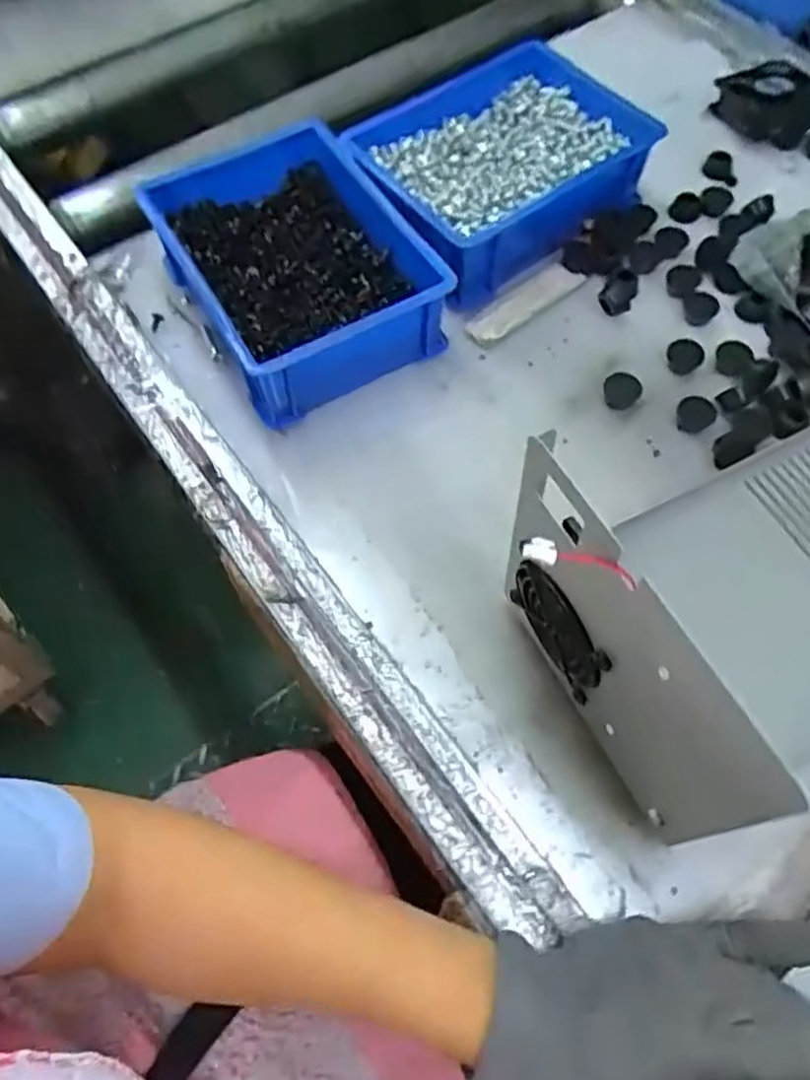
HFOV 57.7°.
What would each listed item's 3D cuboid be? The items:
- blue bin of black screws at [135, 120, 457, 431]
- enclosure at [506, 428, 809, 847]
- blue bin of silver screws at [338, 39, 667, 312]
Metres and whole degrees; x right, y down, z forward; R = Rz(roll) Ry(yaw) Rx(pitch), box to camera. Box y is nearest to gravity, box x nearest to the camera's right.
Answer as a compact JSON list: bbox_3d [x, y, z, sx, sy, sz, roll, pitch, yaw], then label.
[{"bbox_3d":[-0.076,-0.187,0.519,0.149,0.076,0.201,-30,67,-13],"label":"blue bin of black screws"},{"bbox_3d":[0.207,0.006,0.375,0.293,0.130,0.190,-23,66,-11],"label":"enclosure"},{"bbox_3d":[0.072,-0.281,0.560,0.215,0.068,0.155,-35,68,-16],"label":"blue bin of silver screws"}]

